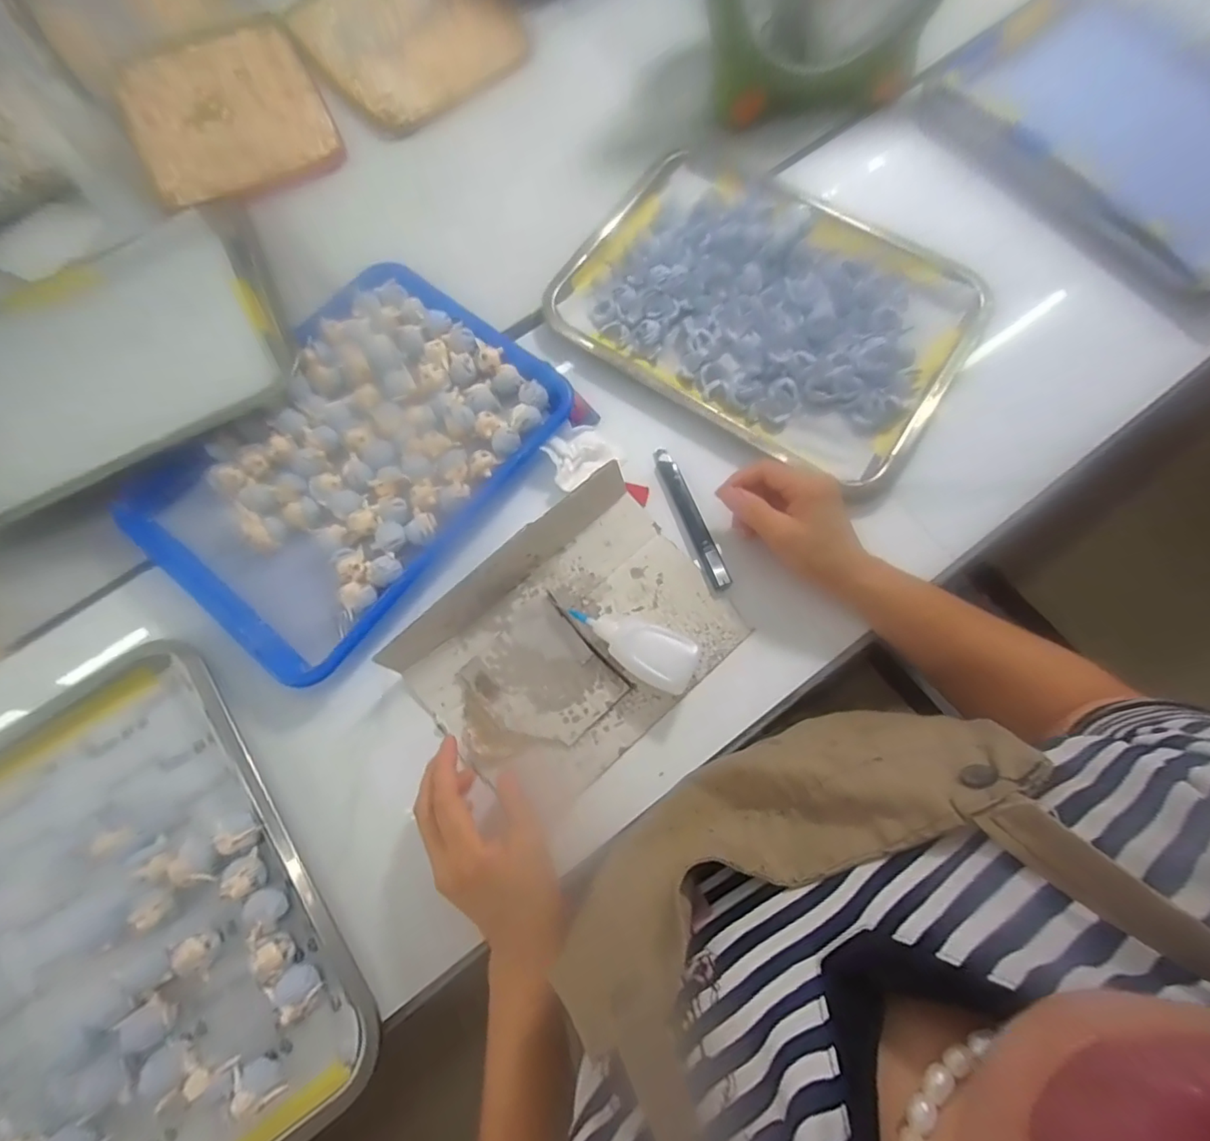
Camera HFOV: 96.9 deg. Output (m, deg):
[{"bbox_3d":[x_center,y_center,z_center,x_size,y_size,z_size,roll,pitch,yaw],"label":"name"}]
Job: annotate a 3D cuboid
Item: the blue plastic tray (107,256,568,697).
[{"bbox_3d":[-0.215,-0.097,0.458,0.231,0.022,0.327,35,78,10],"label":"blue plastic tray"}]

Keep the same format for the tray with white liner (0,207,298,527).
[{"bbox_3d":[-0.468,-0.186,0.478,0.354,0.029,0.264,-32,77,-7],"label":"tray with white liner"}]

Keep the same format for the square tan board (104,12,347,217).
[{"bbox_3d":[-0.412,-0.501,0.583,0.196,0.010,0.275,-27,76,-6],"label":"square tan board"}]

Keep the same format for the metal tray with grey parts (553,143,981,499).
[{"bbox_3d":[0.146,-0.251,0.489,0.341,0.024,0.246,33,78,9],"label":"metal tray with grey parts"}]

